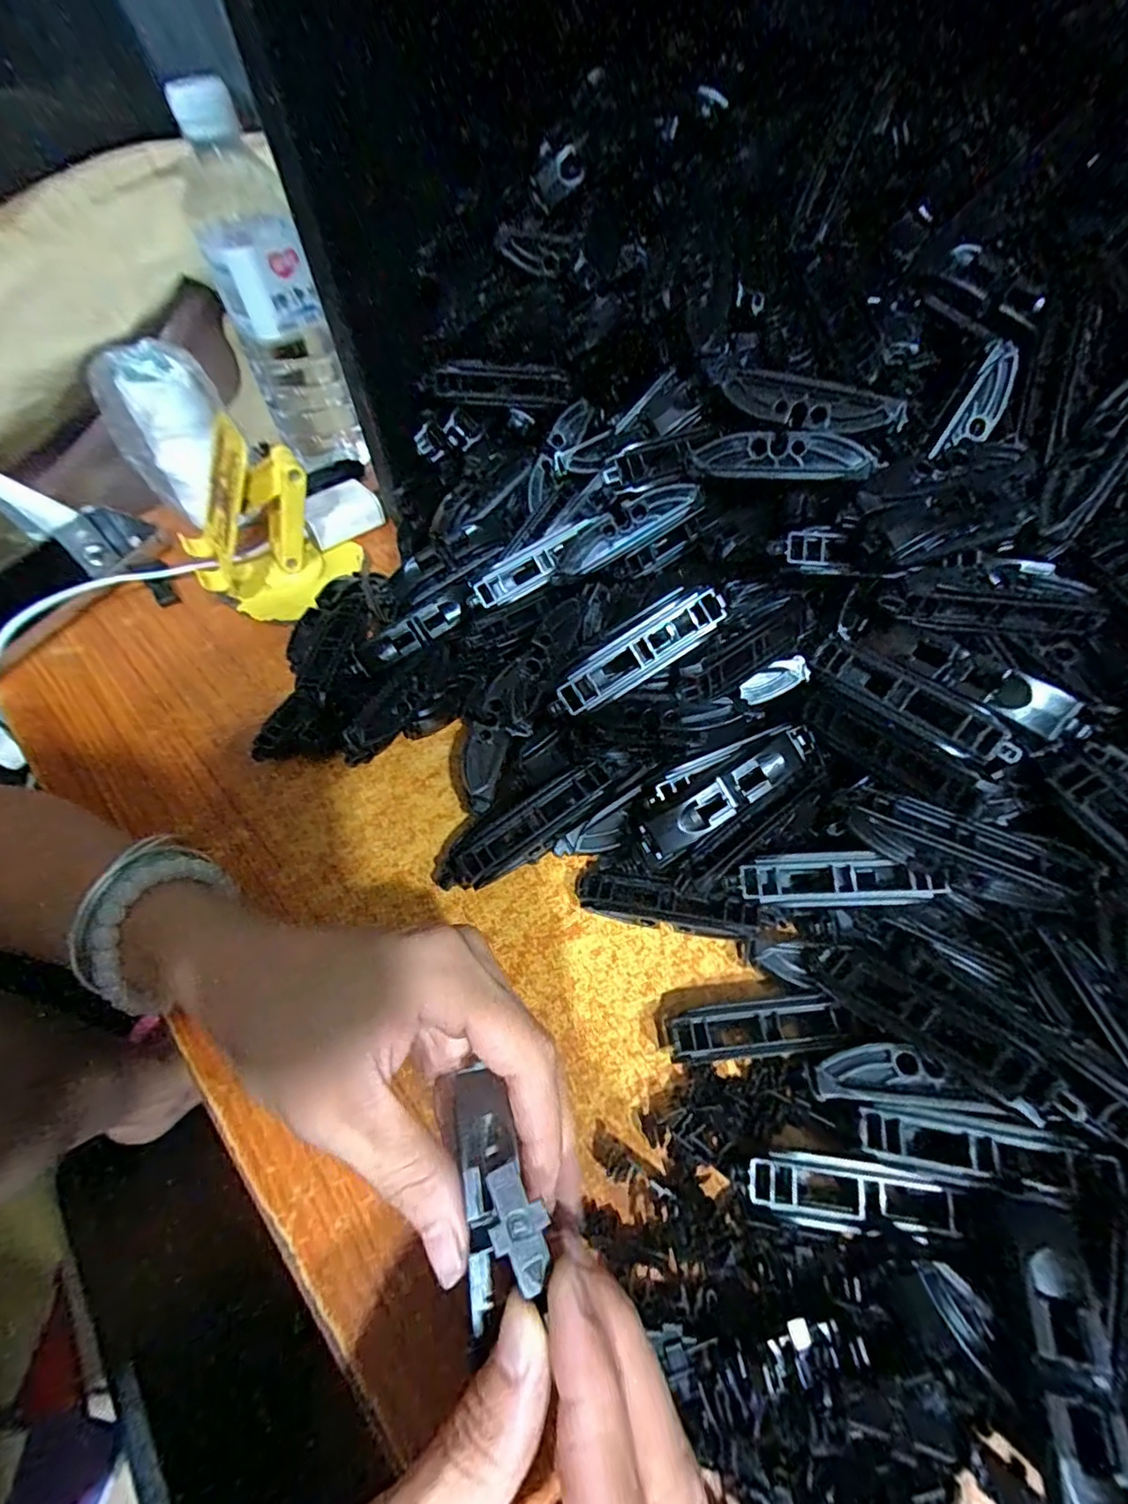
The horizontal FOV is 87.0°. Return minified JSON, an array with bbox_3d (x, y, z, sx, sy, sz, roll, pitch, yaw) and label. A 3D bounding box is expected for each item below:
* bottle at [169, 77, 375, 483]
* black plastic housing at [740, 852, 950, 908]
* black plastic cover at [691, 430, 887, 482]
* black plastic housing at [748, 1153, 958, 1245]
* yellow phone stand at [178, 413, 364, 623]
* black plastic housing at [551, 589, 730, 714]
[{"bbox_3d":[-0.200,-0.307,0.414,0.059,0.204,0.074,-20,56,-11],"label":"bottle"},{"bbox_3d":[0.103,0.049,0.227,0.069,0.017,0.019,0,55,3],"label":"black plastic housing"},{"bbox_3d":[0.095,-0.128,0.257,0.074,0.019,0.004,10,13,17],"label":"black plastic cover"},{"bbox_3d":[0.093,0.146,0.196,0.062,0.014,0.019,3,55,6],"label":"black plastic housing"},{"bbox_3d":[-0.196,-0.141,0.371,0.099,0.093,0.075,-3,55,1],"label":"yellow phone stand"},{"bbox_3d":[0.030,-0.038,0.239,0.077,0.015,0.016,-34,58,0],"label":"black plastic housing"}]

